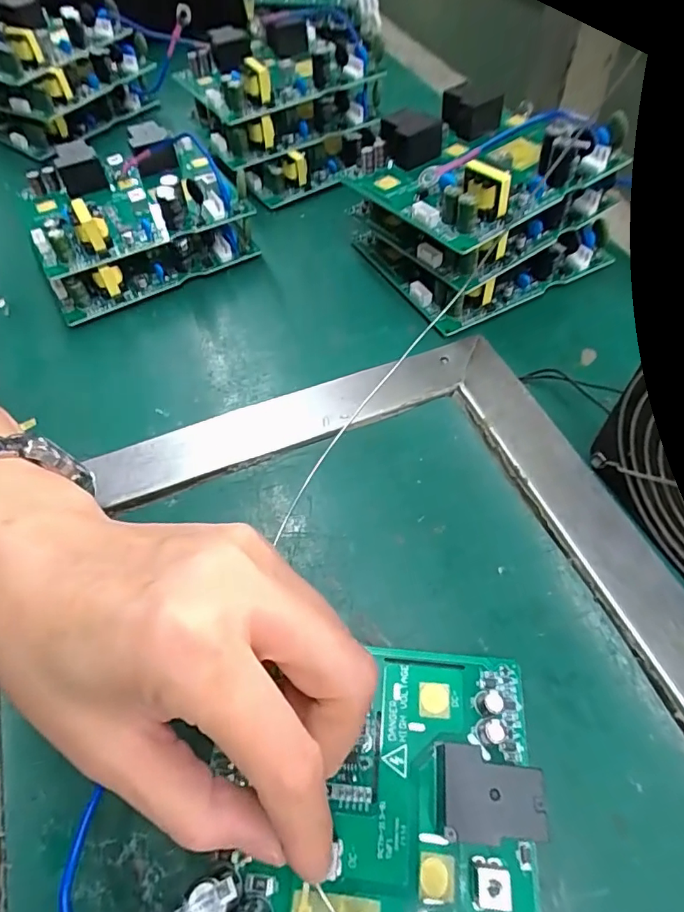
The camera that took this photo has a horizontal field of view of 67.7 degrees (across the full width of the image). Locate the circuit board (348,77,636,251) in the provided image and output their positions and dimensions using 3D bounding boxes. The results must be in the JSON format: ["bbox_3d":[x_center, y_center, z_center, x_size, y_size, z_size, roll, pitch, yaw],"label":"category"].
[{"bbox_3d":[0.079,-0.177,0.291,0.126,0.033,0.110,-34,62,-18],"label":"circuit board"}]

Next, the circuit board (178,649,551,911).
[{"bbox_3d":[0.008,0.127,0.162,0.108,0.027,0.127,3,57,5],"label":"circuit board"}]

